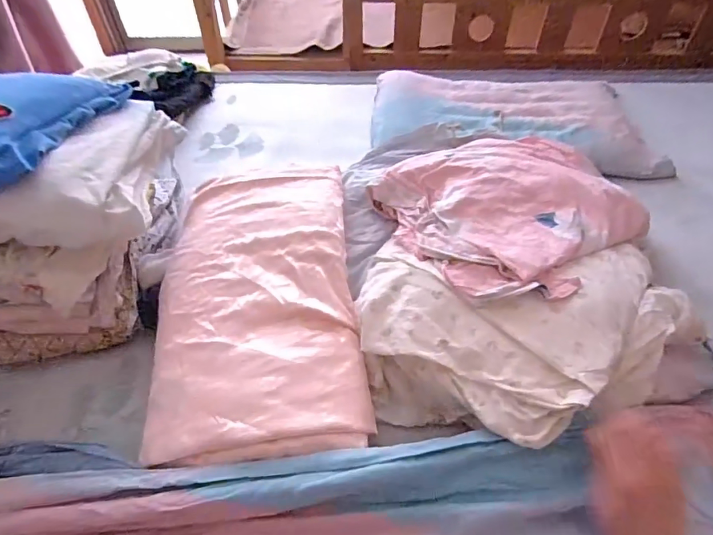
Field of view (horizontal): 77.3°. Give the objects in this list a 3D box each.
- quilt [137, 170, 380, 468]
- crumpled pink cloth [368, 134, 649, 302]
[{"bbox_3d":[-0.147,0.029,0.677,0.282,0.071,0.494,-5,49,-4],"label":"quilt"},{"bbox_3d":[0.277,-0.106,0.736,0.425,0.080,0.386,-18,51,-14],"label":"crumpled pink cloth"}]

